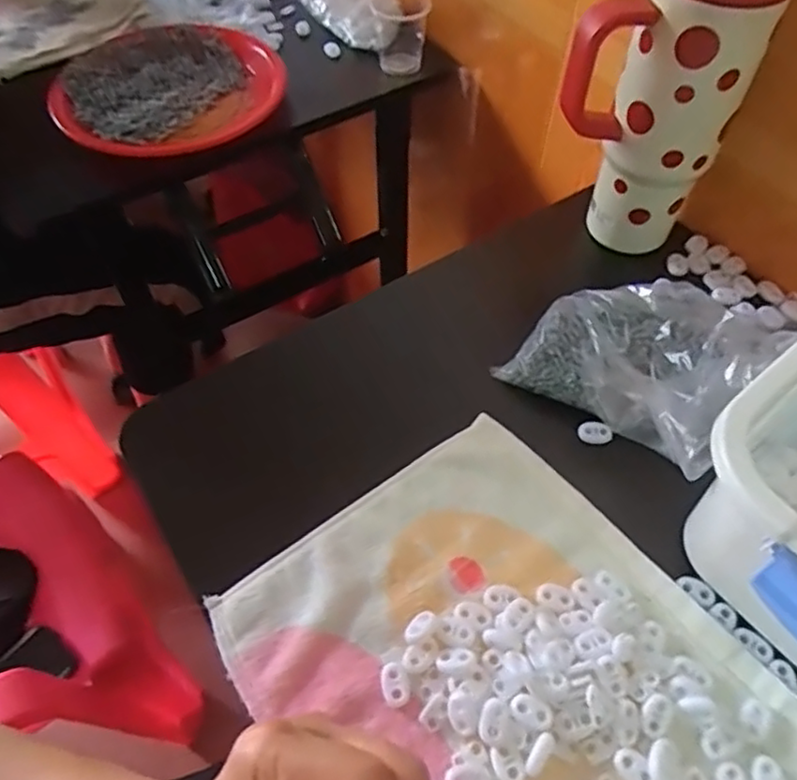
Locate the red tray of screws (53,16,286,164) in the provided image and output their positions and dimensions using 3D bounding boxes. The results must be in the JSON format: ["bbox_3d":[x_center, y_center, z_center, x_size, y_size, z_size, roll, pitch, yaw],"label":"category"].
[{"bbox_3d":[-0.242,-0.321,0.682,0.232,0.031,0.232,-11,56,-7],"label":"red tray of screws"}]

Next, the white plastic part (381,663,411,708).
[{"bbox_3d":[-0.002,0.160,0.354,0.014,0.004,0.021,-16,57,-11],"label":"white plastic part"}]

